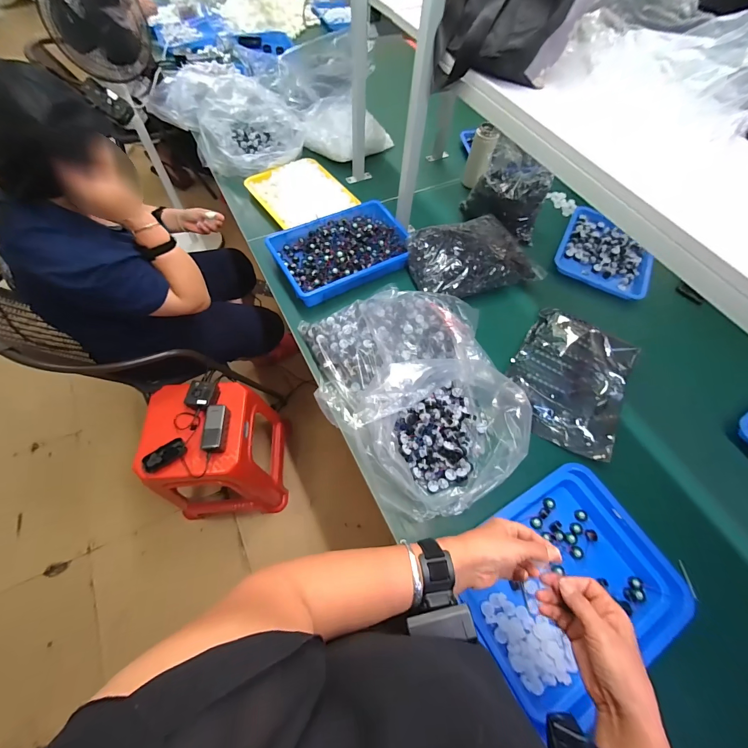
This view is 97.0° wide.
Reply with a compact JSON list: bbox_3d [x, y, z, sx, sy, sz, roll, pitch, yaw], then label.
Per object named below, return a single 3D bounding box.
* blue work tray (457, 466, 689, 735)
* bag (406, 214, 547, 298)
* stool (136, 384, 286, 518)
[{"bbox_3d":[0.339,0.360,0.581,0.361,0.032,0.277,-27,67,-16],"label":"blue work tray"},{"bbox_3d":[0.274,-0.324,0.902,0.349,0.090,0.208,-13,64,-10],"label":"bag"},{"bbox_3d":[-0.519,0.278,1.138,0.369,0.517,0.340,-5,63,-6],"label":"stool"}]

